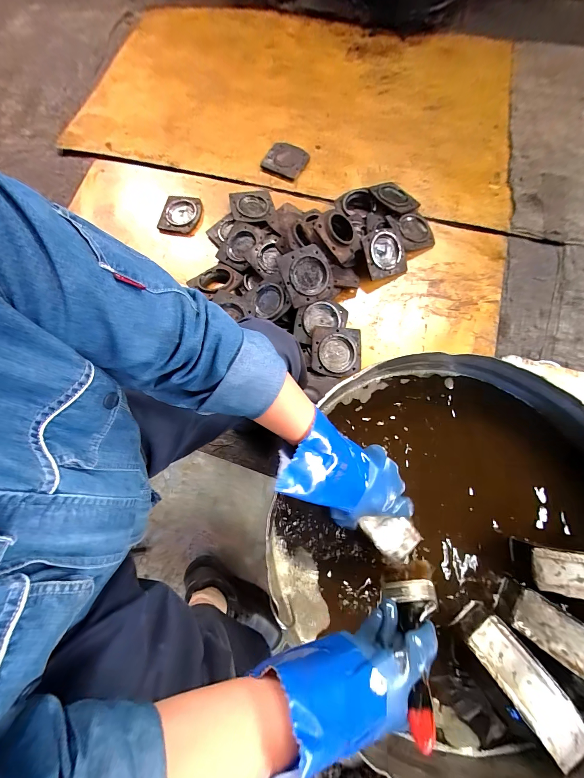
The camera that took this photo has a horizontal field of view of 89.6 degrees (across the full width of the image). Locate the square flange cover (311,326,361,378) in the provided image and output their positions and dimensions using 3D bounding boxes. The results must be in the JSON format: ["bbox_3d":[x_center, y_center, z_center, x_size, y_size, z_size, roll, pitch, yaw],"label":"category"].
[{"bbox_3d":[0.127,-0.106,0.843,0.141,0.021,0.140,2,88,-9],"label":"square flange cover"}]

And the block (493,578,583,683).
[{"bbox_3d":[0.366,0.337,0.388,0.158,0.055,0.058,30,72,25],"label":"block"}]

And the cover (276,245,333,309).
[{"bbox_3d":[0.049,-0.326,0.847,0.147,0.028,0.157,-18,91,-5],"label":"cover"}]

